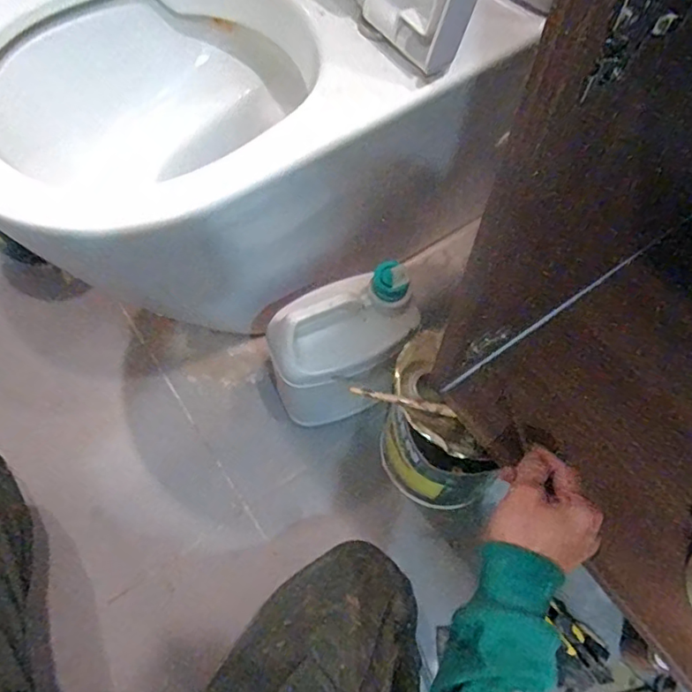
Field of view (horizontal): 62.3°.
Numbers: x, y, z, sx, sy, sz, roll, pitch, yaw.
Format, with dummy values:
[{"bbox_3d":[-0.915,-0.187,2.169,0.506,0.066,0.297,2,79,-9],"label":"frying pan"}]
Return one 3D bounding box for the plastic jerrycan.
[{"bbox_3d":[-0.008,0.011,0.699,0.160,0.240,0.096,-25,67,-11],"label":"plastic jerrycan"}]

